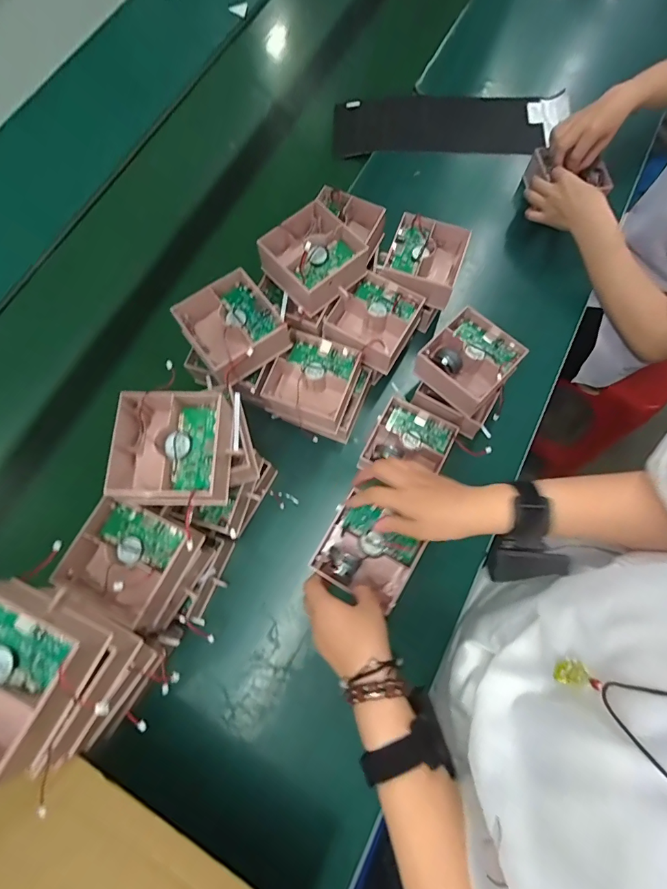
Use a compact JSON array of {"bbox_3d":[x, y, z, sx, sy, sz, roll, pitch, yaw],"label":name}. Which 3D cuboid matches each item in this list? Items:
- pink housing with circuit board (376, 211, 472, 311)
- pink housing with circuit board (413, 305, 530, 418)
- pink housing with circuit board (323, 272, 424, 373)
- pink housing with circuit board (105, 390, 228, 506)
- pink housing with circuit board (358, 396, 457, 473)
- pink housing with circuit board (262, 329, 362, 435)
[{"bbox_3d":[0.127,-0.258,0.582,0.103,0.051,0.115,19,74,7],"label":"pink housing with circuit board"},{"bbox_3d":[0.177,-0.109,0.546,0.105,0.049,0.113,41,78,13],"label":"pink housing with circuit board"},{"bbox_3d":[0.052,-0.166,0.564,0.106,0.054,0.109,27,75,9],"label":"pink housing with circuit board"},{"bbox_3d":[-0.163,0.006,0.416,0.116,0.061,0.113,3,73,2],"label":"pink housing with circuit board"},{"bbox_3d":[0.103,0.000,0.561,0.103,0.038,0.101,23,75,8],"label":"pink housing with circuit board"},{"bbox_3d":[-0.028,-0.083,0.540,0.104,0.047,0.107,18,74,7],"label":"pink housing with circuit board"}]

